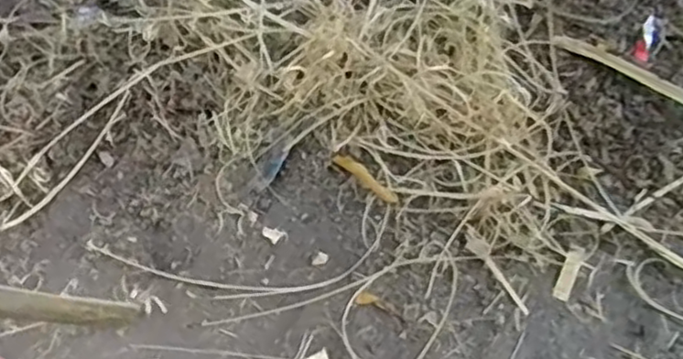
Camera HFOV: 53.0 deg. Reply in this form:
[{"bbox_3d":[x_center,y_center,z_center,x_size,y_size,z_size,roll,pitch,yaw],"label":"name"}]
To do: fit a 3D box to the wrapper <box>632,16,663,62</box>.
[{"bbox_3d":[0.411,-0.187,0.917,0.028,0.004,0.064,26,82,-4],"label":"wrapper"}]

